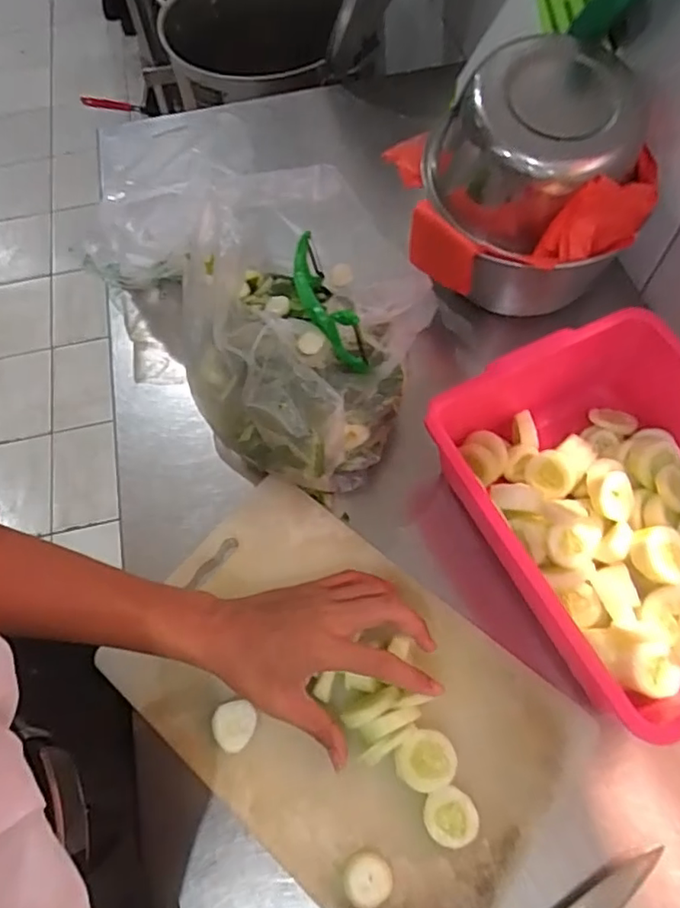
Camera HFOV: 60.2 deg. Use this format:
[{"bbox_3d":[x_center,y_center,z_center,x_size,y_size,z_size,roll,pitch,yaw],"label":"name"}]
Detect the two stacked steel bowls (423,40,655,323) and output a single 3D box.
[{"bbox_3d":[0.199,-0.270,0.591,0.187,0.195,0.189,-1,63,2],"label":"two stacked steel bowls"}]

